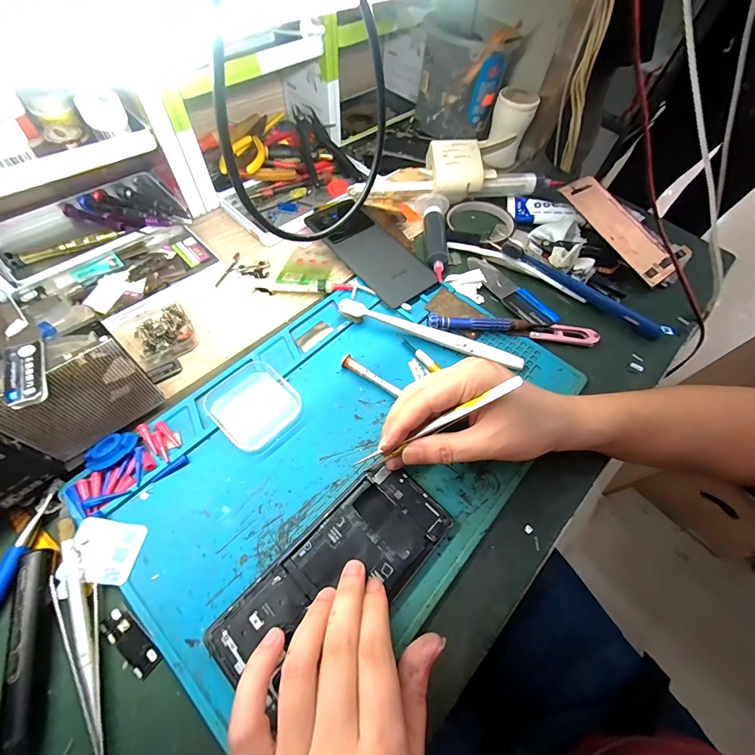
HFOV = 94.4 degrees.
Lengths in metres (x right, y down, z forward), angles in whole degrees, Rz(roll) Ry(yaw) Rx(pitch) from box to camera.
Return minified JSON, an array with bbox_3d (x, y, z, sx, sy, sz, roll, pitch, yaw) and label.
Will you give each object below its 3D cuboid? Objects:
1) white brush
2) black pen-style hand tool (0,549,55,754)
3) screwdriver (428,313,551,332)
[{"bbox_3d":[0.051,-0.041,0.339,0.182,0.017,0.016,17,61,6],"label":"white brush"},{"bbox_3d":[-0.197,0.172,0.196,0.015,0.015,0.142,-16,63,-12],"label":"black pen-style hand tool"},{"bbox_3d":[0.113,-0.054,0.350,0.126,0.015,0.014,-1,60,-5],"label":"screwdriver"}]

